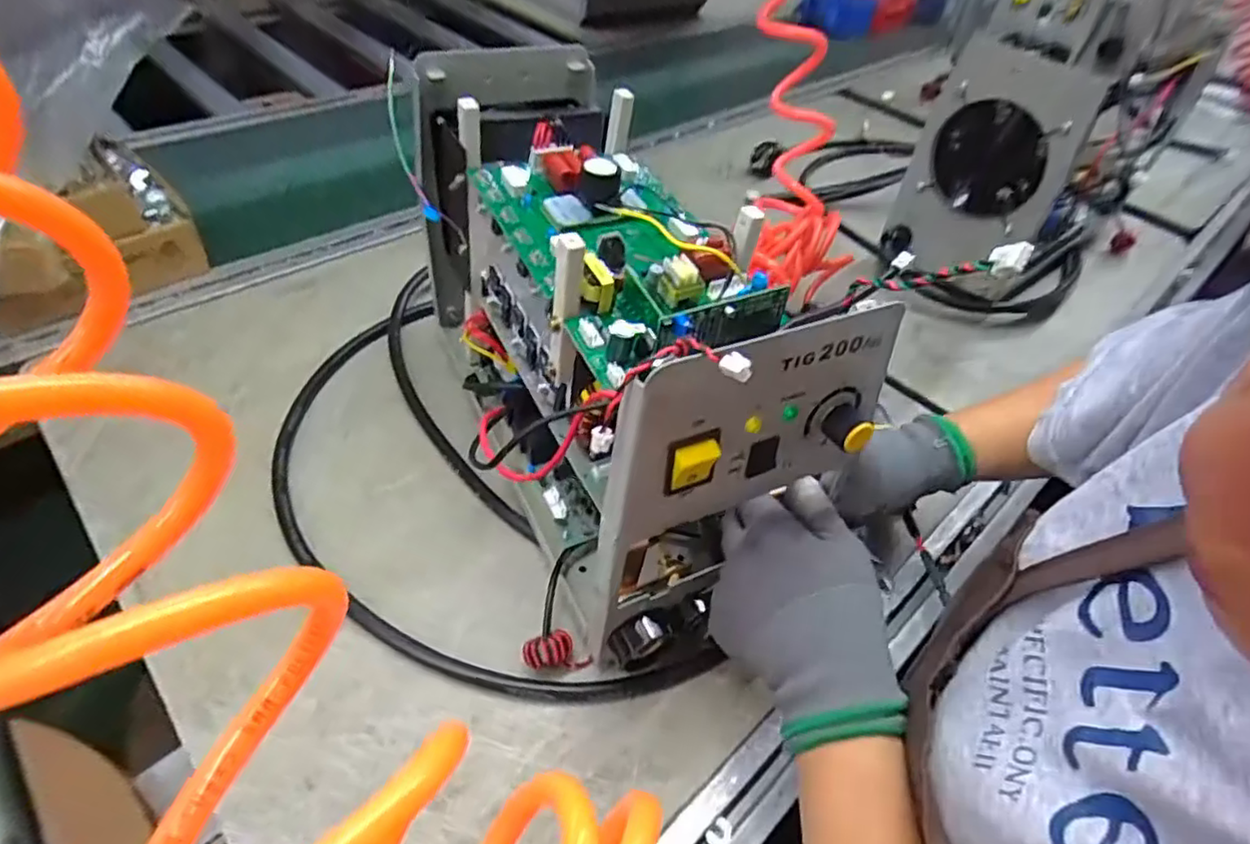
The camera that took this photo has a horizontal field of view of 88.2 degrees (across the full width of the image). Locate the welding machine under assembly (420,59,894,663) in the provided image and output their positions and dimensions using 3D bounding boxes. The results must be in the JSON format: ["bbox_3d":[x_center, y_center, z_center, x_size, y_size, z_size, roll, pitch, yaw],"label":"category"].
[{"bbox_3d":[-0.023,-0.070,0.434,0.157,0.223,0.373,-14,51,-18],"label":"welding machine under assembly"}]

